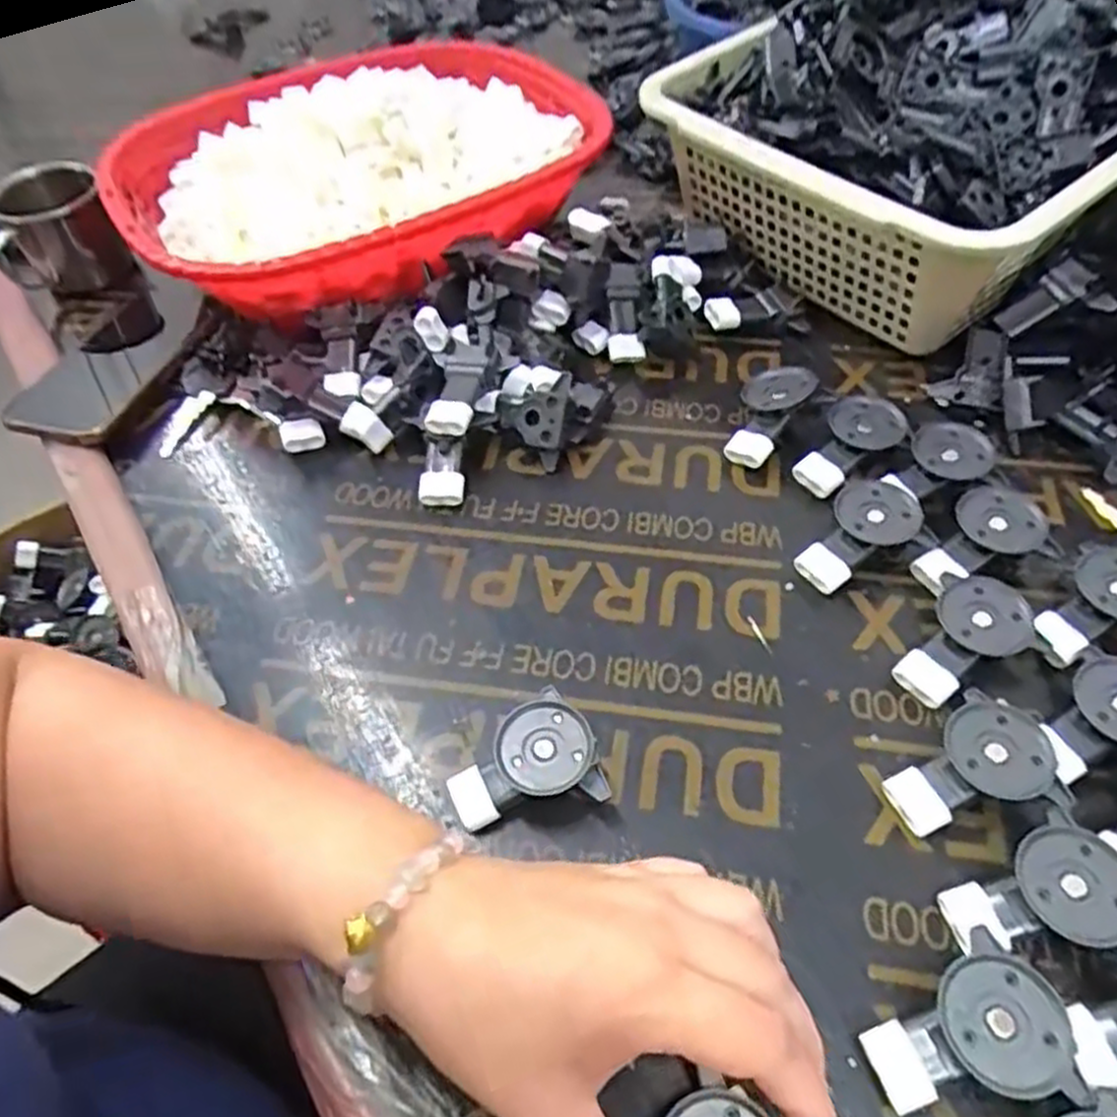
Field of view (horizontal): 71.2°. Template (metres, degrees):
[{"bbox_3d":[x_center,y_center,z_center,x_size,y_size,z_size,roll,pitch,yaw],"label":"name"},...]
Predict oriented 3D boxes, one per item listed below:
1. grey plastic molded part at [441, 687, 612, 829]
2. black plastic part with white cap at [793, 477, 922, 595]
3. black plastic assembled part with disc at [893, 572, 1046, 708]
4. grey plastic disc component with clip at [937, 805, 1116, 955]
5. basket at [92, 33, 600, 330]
[{"bbox_3d":[-0.017,0.093,0.354,0.065,0.027,0.051,-16,53,-9],"label":"grey plastic molded part"},{"bbox_3d":[0.164,-0.014,0.426,0.074,0.016,0.041,-46,60,1],"label":"black plastic part with white cap"},{"bbox_3d":[0.196,0.039,0.386,0.063,0.033,0.045,-20,54,-12],"label":"black plastic assembled part with disc"},{"bbox_3d":[0.192,0.138,0.308,0.065,0.029,0.048,-23,55,-14],"label":"grey plastic disc component with clip"},{"bbox_3d":[-0.155,-0.319,0.612,0.367,0.074,0.310,-32,57,-20],"label":"basket"}]

